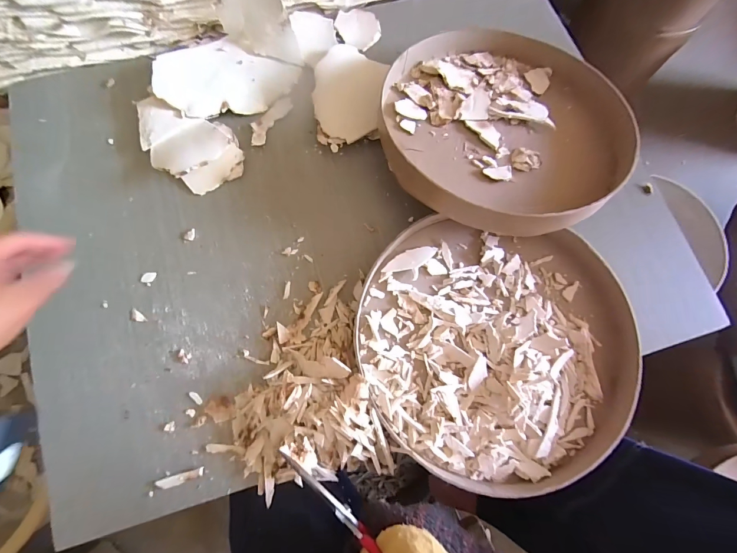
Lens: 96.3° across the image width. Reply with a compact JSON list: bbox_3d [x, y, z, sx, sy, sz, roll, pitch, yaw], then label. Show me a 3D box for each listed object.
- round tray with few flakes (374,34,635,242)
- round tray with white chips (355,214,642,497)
[{"bbox_3d":[0.170,-0.208,0.421,0.305,0.045,0.334,7,66,2],"label":"round tray with few flakes"},{"bbox_3d":[0.138,0.079,0.376,0.295,0.055,0.279,0,76,0],"label":"round tray with white chips"}]

